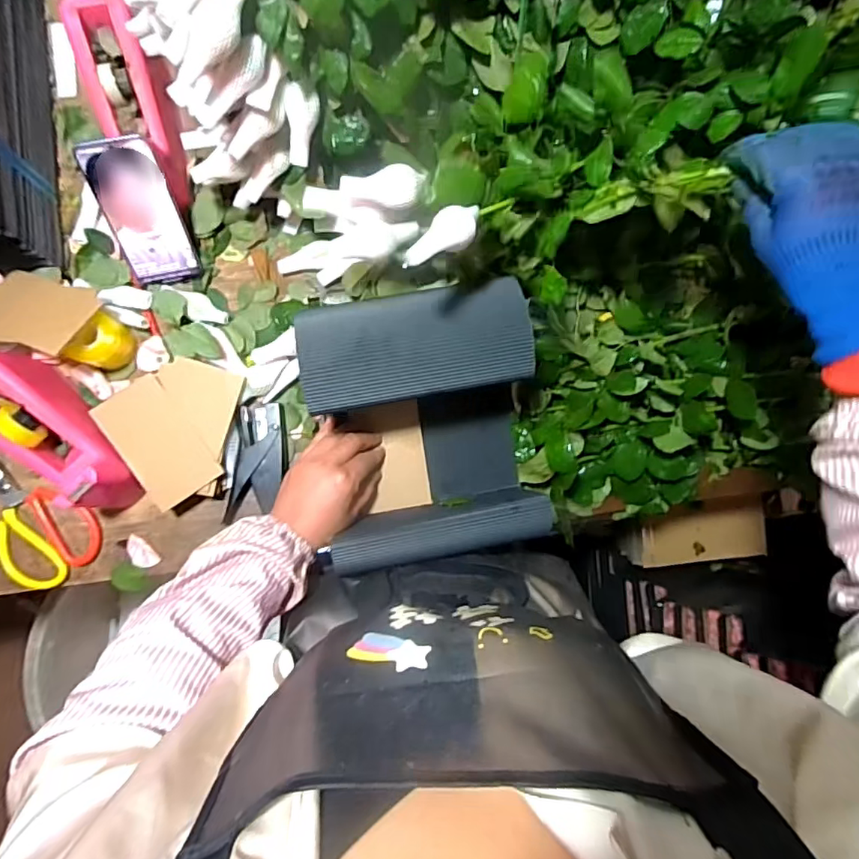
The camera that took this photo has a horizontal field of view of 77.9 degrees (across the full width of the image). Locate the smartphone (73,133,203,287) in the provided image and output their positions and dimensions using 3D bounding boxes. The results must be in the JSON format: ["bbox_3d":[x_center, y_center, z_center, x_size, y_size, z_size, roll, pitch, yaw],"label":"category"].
[{"bbox_3d":[-0.312,-0.233,0.580,0.073,0.154,0.013,-17,45,-12],"label":"smartphone"}]

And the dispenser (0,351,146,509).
[{"bbox_3d":[-0.400,0.006,0.560,0.079,0.107,0.211,-45,105,-6],"label":"dispenser"}]

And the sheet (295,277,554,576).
[{"bbox_3d":[-0.003,0.002,0.548,0.209,0.166,0.234,-12,88,-7],"label":"sheet"}]

